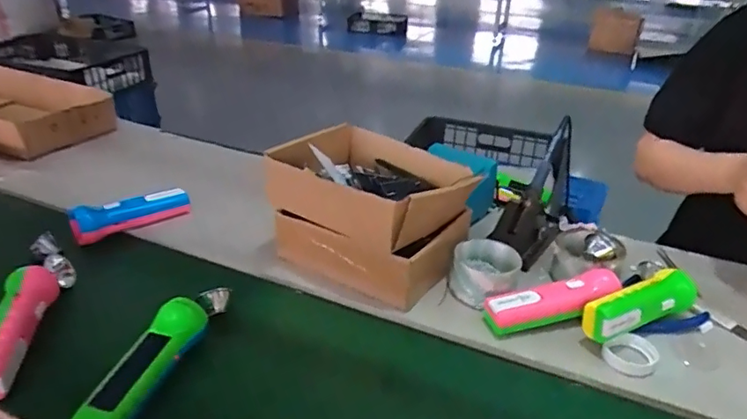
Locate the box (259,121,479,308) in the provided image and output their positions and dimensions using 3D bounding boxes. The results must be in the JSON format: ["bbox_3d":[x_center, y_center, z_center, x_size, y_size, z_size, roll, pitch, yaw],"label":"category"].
[{"bbox_3d":[0.004,-0.012,0.730,0.233,0.131,0.210,21,35,25],"label":"box"}]

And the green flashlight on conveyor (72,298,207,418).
[{"bbox_3d":[-0.214,0.147,0.517,0.045,0.032,0.154,11,32,10],"label":"green flashlight on conveyor"}]

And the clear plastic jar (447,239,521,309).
[{"bbox_3d":[0.138,0.083,0.682,0.081,0.050,0.093,14,33,15],"label":"clear plastic jar"}]

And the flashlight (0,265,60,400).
[{"bbox_3d":[-0.364,0.123,0.554,0.046,0.043,0.150,-4,33,-14],"label":"flashlight"}]

